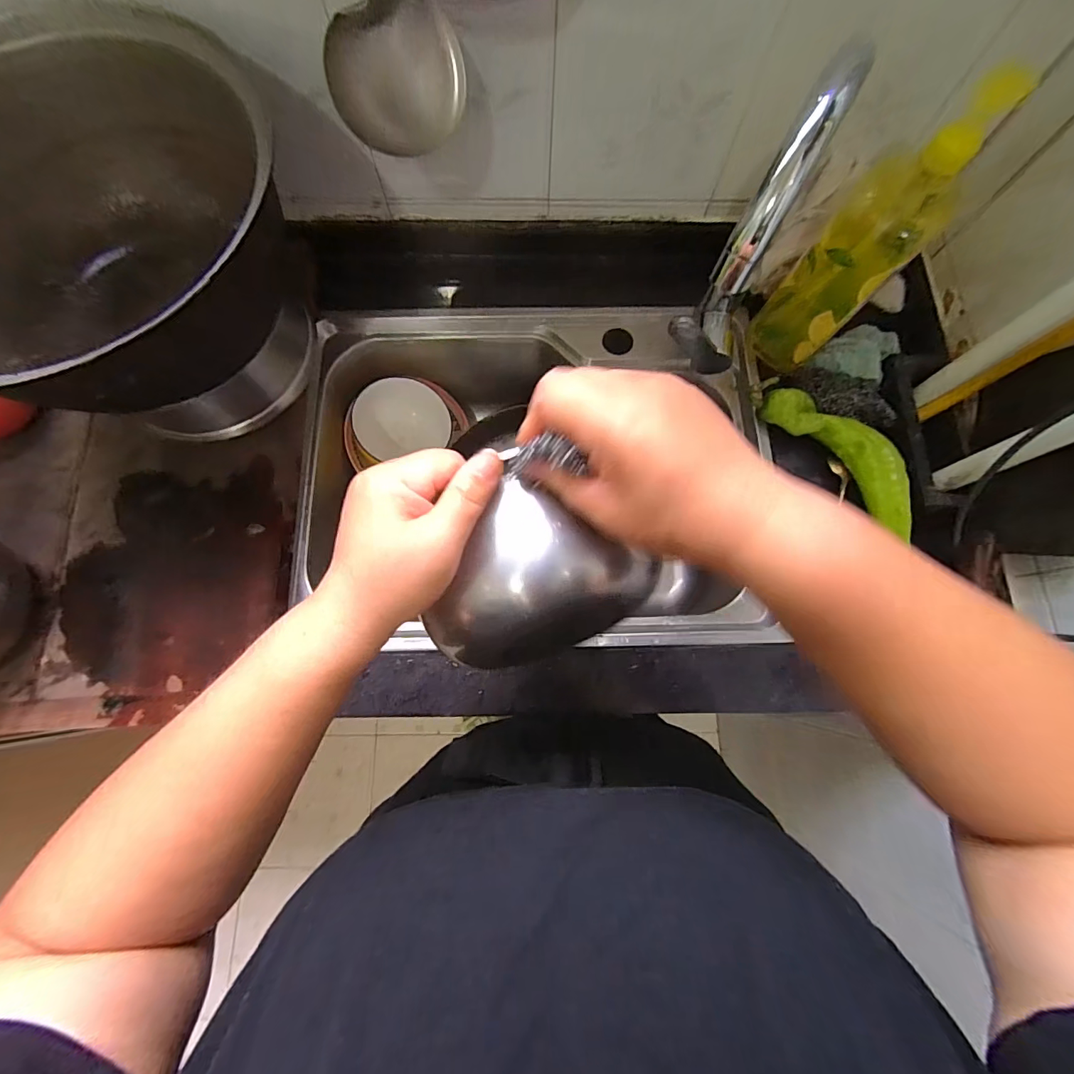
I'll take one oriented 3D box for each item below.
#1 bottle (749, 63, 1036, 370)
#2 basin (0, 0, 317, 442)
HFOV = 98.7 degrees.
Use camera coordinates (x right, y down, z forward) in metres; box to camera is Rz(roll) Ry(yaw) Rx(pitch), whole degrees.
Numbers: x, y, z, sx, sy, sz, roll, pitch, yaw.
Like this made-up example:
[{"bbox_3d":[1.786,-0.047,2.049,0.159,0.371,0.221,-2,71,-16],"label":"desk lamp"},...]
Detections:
[{"bbox_3d":[0.312,-0.280,0.447,0.082,0.257,0.083,41,79,9],"label":"bottle"},{"bbox_3d":[-0.392,-0.244,0.398,0.321,0.134,0.321,21,77,5],"label":"basin"}]

